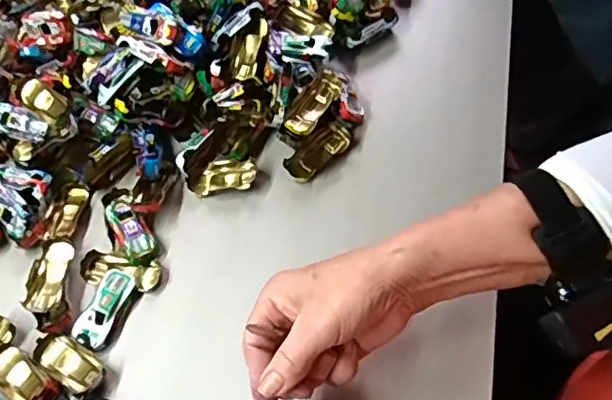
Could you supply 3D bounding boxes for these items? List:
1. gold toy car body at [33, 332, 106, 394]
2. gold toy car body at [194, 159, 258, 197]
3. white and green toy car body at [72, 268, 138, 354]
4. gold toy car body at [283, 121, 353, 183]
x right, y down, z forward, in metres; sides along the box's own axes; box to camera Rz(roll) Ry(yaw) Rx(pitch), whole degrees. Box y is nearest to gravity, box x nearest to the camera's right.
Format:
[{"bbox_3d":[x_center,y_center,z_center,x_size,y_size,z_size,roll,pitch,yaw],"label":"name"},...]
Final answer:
[{"bbox_3d":[-0.183,0.126,0.439,0.064,0.013,0.029,25,66,21],"label":"gold toy car body"},{"bbox_3d":[-0.072,-0.020,0.505,0.055,0.014,0.028,-6,59,5],"label":"gold toy car body"},{"bbox_3d":[-0.161,0.085,0.454,0.031,0.017,0.063,19,64,18],"label":"white and green toy car body"},{"bbox_3d":[0.011,-0.043,0.513,0.066,0.021,0.031,-41,63,-16],"label":"gold toy car body"}]

